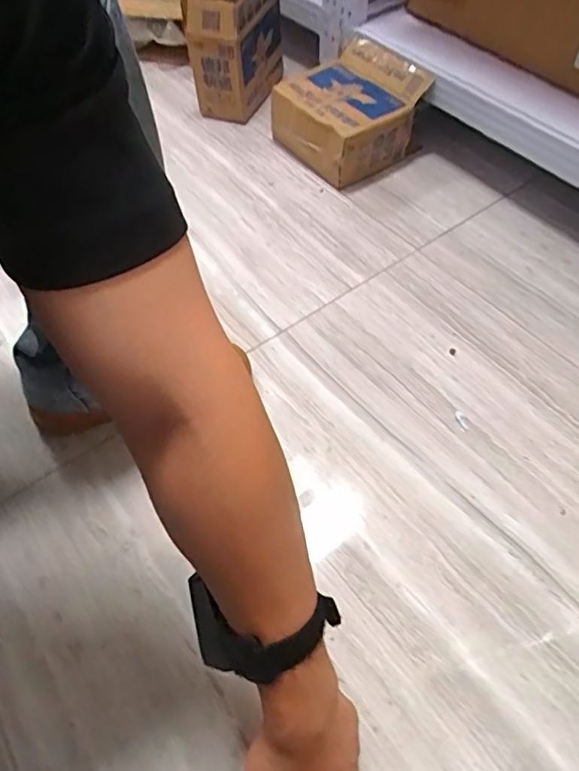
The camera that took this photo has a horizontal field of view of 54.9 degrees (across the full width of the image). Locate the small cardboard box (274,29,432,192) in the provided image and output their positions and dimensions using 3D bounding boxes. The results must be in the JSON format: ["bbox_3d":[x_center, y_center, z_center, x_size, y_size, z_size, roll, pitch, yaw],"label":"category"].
[{"bbox_3d":[0.092,-0.460,0.938,0.208,0.119,0.221,-29,60,-18],"label":"small cardboard box"}]

